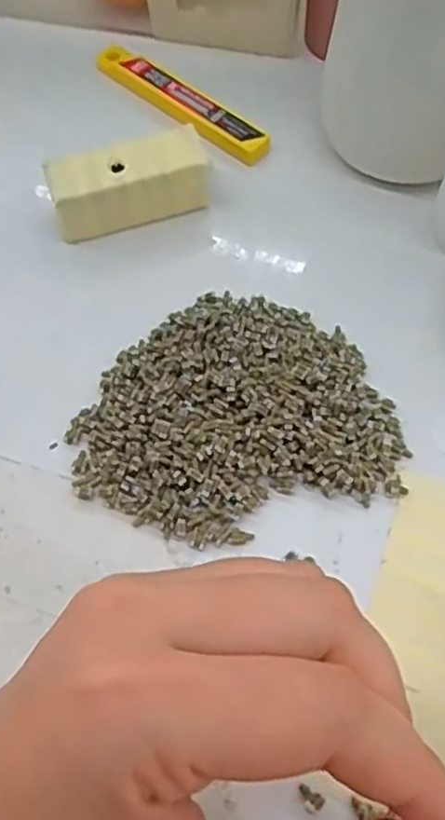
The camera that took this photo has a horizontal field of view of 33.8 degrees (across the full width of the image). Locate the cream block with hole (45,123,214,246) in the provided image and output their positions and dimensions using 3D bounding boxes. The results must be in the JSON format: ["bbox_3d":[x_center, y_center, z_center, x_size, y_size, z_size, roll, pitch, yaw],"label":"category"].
[{"bbox_3d":[-0.039,-0.095,0.307,0.065,0.023,0.028,-19,63,-7],"label":"cream block with hole"}]

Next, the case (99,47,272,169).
[{"bbox_3d":[-0.022,-0.146,0.347,0.103,0.008,0.022,38,70,20],"label":"case"}]

